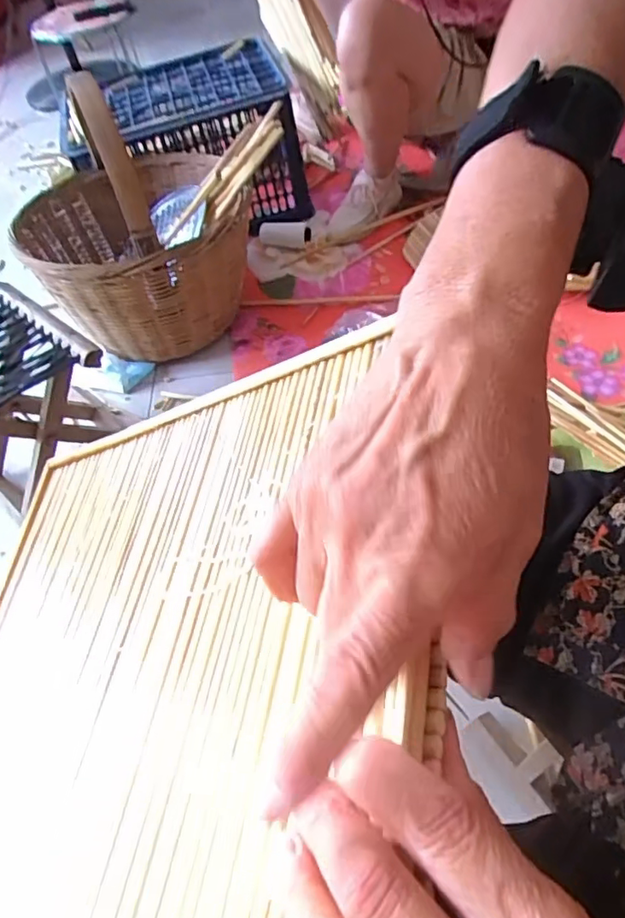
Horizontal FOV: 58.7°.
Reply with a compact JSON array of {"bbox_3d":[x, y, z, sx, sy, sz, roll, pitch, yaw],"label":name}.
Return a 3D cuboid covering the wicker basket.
[{"bbox_3d":[-0.314,-0.403,0.945,0.348,0.387,0.361,-21,55,-9],"label":"wicker basket"}]

